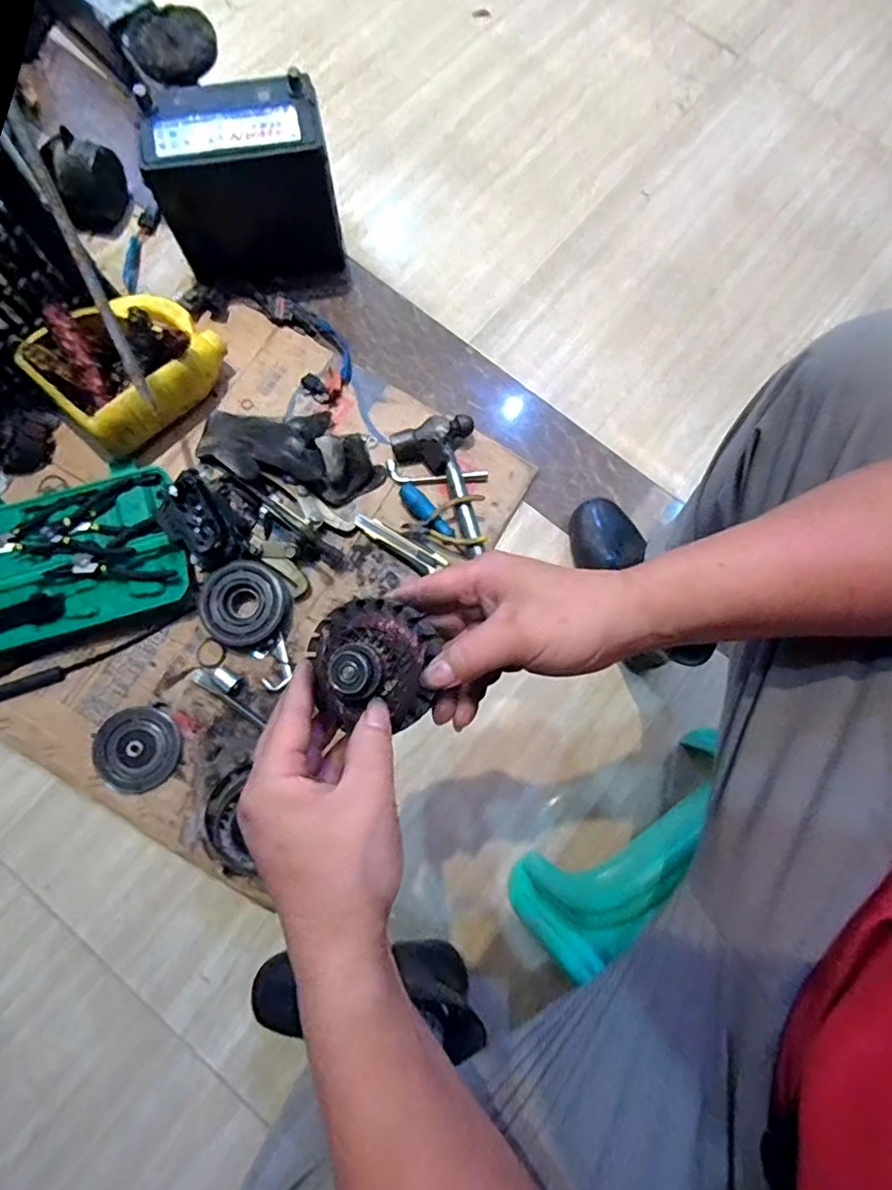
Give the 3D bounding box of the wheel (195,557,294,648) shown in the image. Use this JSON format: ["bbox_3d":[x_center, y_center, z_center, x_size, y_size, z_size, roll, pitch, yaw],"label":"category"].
[{"bbox_3d":[-0.267,0.014,0.748,0.102,0.046,0.111,0,78,0],"label":"wheel"}]

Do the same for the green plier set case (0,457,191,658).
[{"bbox_3d":[-0.506,-0.055,0.754,0.289,0.034,0.219,-18,79,-4],"label":"green plier set case"}]

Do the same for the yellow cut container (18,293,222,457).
[{"bbox_3d":[-0.428,-0.319,0.768,0.175,0.110,0.213,44,80,7],"label":"yellow cut container"}]

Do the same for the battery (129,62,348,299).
[{"bbox_3d":[-0.277,-0.571,0.812,0.232,0.213,0.137,-11,78,-2],"label":"battery"}]

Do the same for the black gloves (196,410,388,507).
[{"bbox_3d":[-0.220,-0.206,0.788,0.262,0.061,0.132,8,78,2],"label":"black gloves"}]

